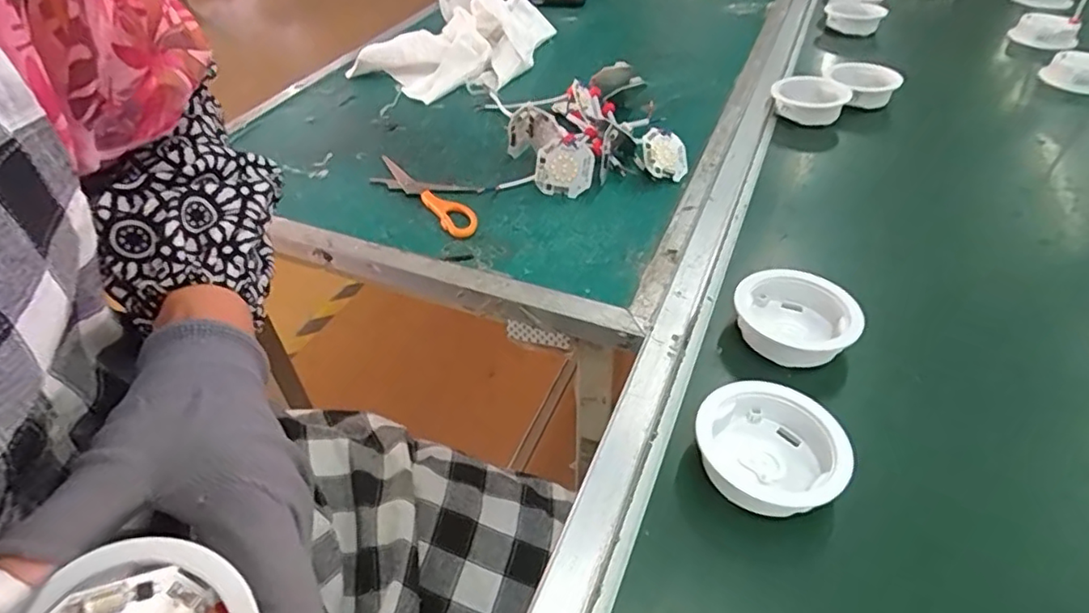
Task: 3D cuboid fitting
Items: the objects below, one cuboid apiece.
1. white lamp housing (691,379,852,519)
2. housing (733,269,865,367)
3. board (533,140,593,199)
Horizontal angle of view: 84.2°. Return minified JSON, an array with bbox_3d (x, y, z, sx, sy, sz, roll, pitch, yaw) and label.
[{"bbox_3d":[0.115,0.074,0.308,0.071,0.028,0.067,-1,44,1],"label":"white lamp housing"},{"bbox_3d":[0.153,0.010,0.374,0.063,0.030,0.070,-32,52,-29],"label":"housing"},{"bbox_3d":[0.016,-0.117,0.515,0.048,0.044,0.008,9,27,7],"label":"board"}]

